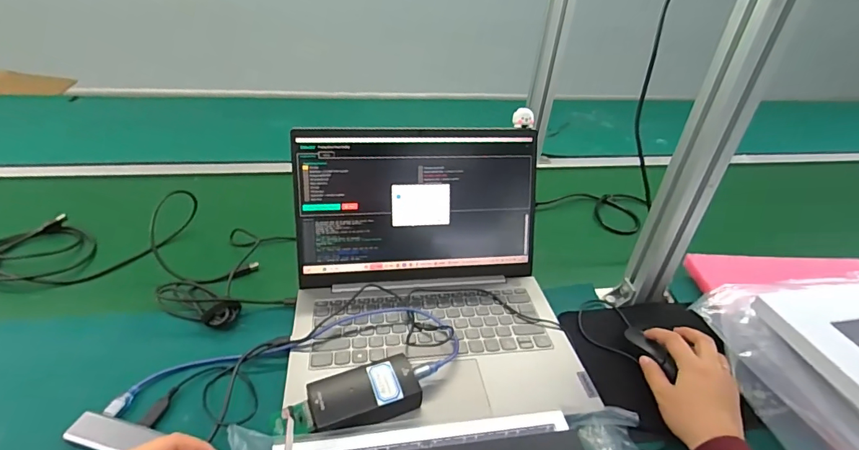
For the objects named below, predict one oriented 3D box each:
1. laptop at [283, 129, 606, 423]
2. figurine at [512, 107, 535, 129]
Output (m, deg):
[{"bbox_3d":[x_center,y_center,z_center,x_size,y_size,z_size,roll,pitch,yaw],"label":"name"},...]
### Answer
[{"bbox_3d":[0.003,0.041,0.495,0.315,0.175,0.303,-1,35,-8],"label":"laptop"},{"bbox_3d":[0.125,-0.142,0.583,0.027,0.022,0.017,9,35,7],"label":"figurine"}]

